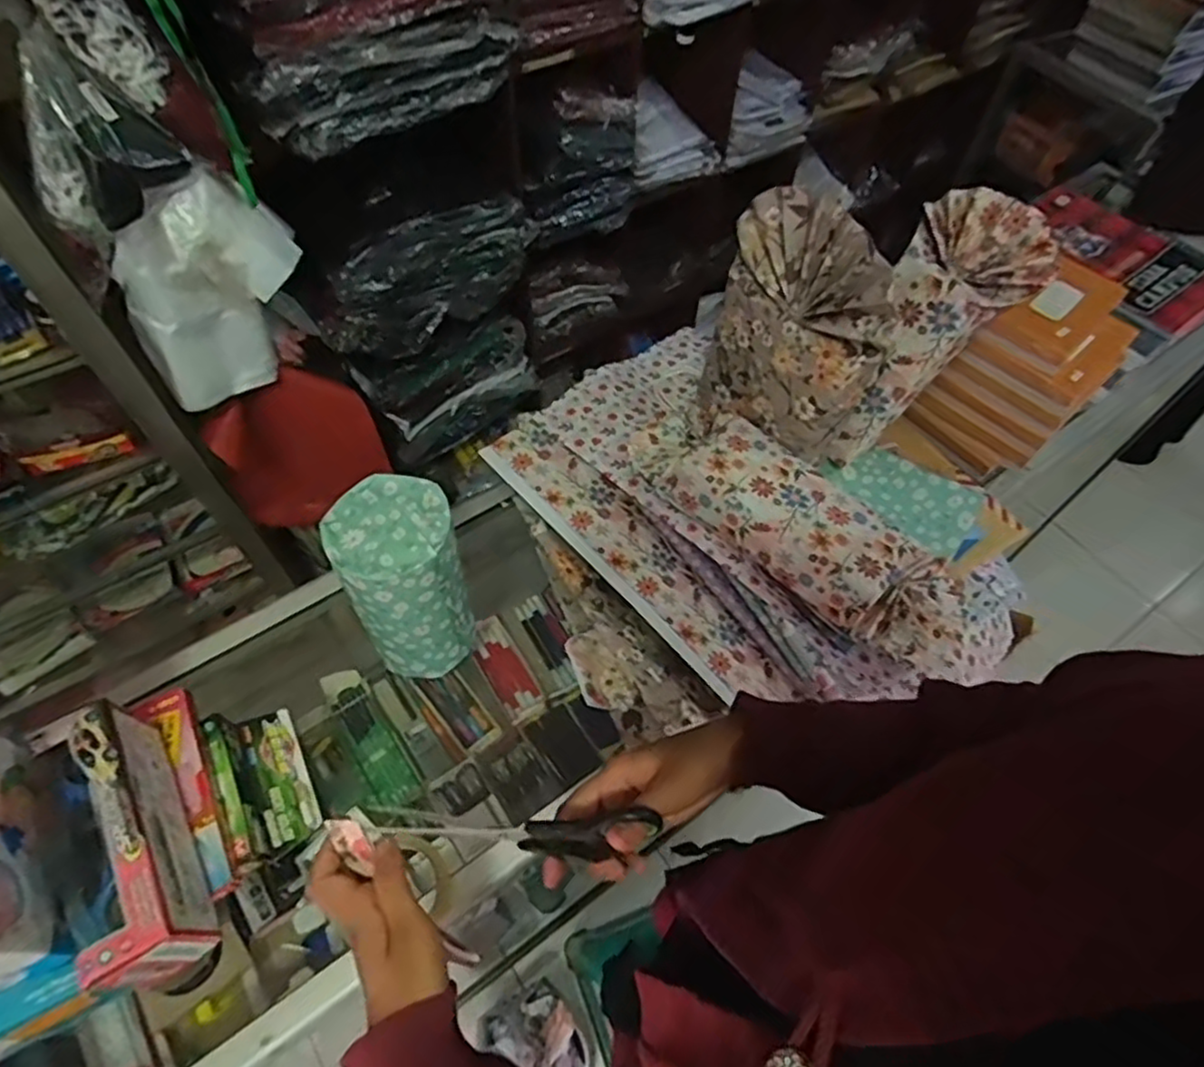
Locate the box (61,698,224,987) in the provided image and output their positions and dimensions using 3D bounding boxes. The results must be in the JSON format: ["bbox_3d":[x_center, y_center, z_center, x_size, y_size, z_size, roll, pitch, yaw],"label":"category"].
[{"bbox_3d":[-0.364,0.234,0.529,0.055,0.081,0.198,-28,63,-19],"label":"box"}]

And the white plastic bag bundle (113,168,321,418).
[{"bbox_3d":[-0.554,-0.345,0.996,0.242,0.346,0.112,-31,64,-20],"label":"white plastic bag bundle"}]

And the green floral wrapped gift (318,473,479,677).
[{"bbox_3d":[-0.184,0.046,0.662,0.105,0.187,0.112,-16,60,-12],"label":"green floral wrapped gift"}]

